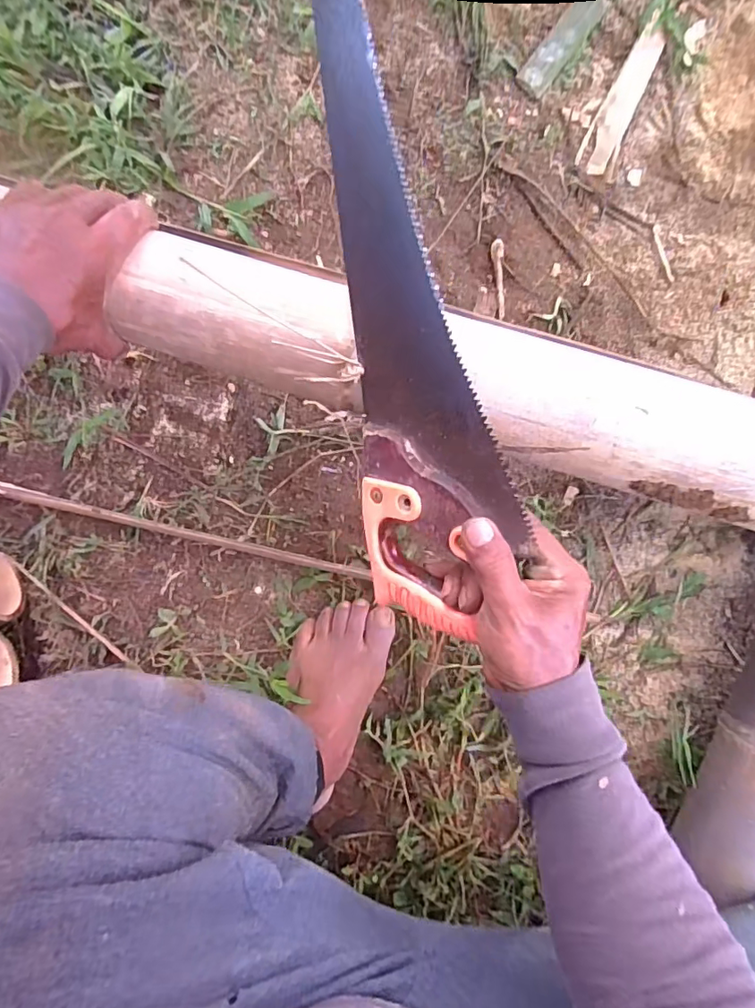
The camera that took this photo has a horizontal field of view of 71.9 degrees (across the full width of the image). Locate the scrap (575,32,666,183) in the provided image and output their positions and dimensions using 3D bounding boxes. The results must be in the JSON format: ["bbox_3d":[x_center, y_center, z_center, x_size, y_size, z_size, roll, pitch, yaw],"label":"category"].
[{"bbox_3d":[0.273,-0.452,0.587,0.043,0.009,0.175,22,86,-1],"label":"scrap"}]

